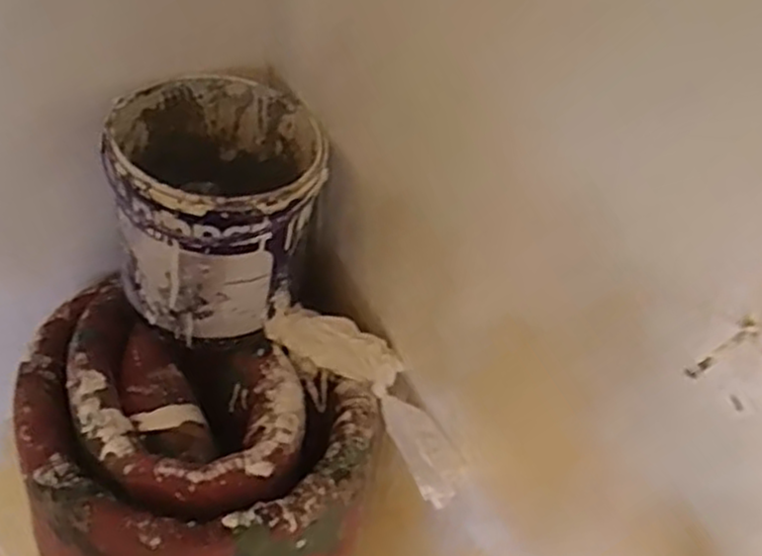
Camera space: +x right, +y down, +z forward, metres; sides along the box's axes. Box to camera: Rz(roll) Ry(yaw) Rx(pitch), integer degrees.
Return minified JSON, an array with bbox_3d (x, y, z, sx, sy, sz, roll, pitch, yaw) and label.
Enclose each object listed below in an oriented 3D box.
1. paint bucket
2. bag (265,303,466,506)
[{"bbox_3d":[-0.141,-0.066,0.694,0.171,0.188,0.182,1,51,-1],"label":"paint bucket"},{"bbox_3d":[-0.008,0.106,0.705,0.228,0.067,0.065,39,56,24],"label":"bag"}]

